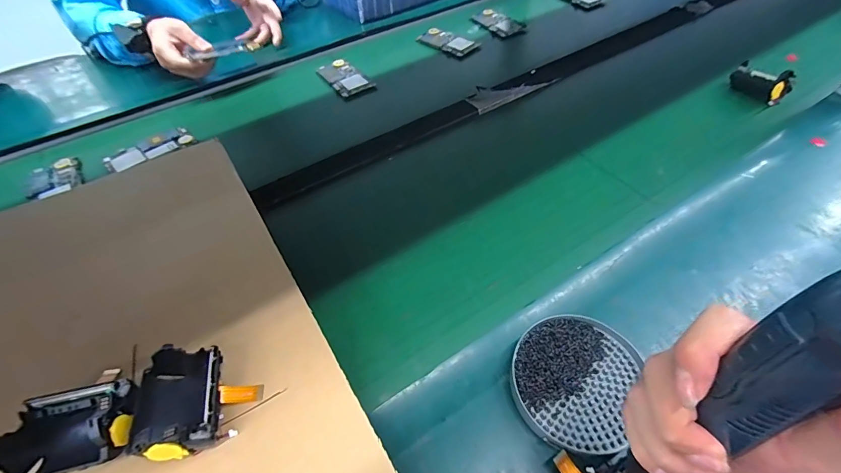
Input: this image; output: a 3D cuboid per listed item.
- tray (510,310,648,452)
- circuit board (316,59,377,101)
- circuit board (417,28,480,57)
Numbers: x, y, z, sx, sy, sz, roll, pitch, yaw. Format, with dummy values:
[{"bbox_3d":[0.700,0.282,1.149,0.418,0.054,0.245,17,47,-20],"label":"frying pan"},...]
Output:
[{"bbox_3d":[0.130,0.123,0.343,0.097,0.020,0.111,17,54,15],"label":"tray"},{"bbox_3d":[-0.138,-0.292,0.716,0.066,0.009,0.120,-30,56,-20],"label":"circuit board"},{"bbox_3d":[0.051,-0.391,0.789,0.120,0.010,0.067,35,60,26],"label":"circuit board"}]

